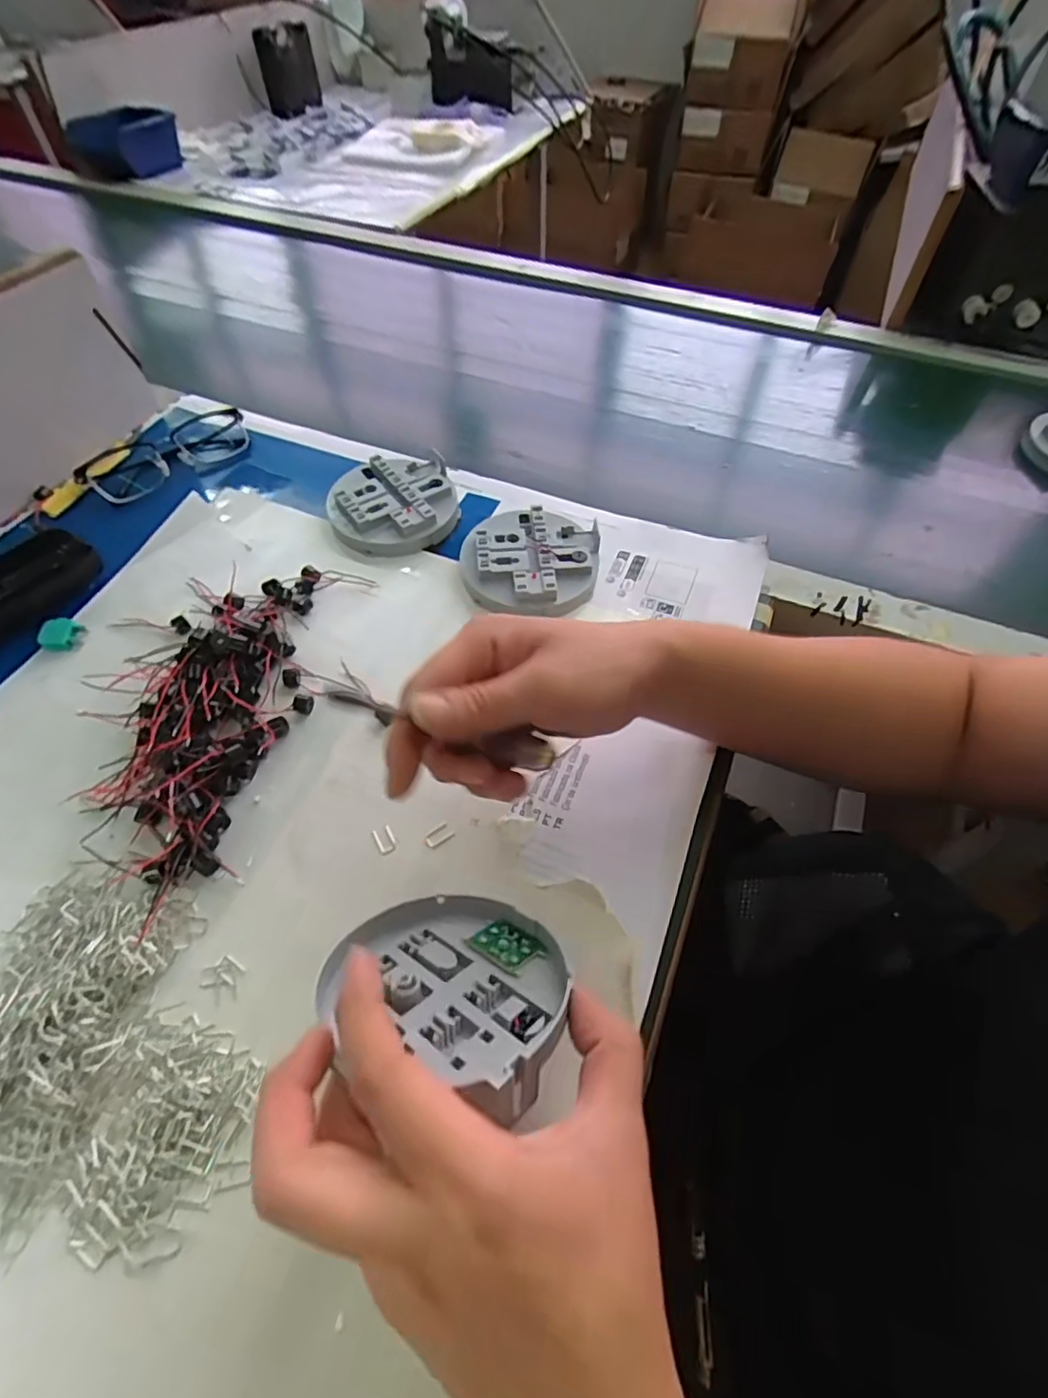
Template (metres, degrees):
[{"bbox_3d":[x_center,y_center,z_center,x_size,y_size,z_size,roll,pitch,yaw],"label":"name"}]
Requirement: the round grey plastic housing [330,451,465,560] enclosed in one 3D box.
[{"bbox_3d":[-0.105,-0.157,0.482,0.099,0.023,0.096,-4,56,-3],"label":"round grey plastic housing"}]

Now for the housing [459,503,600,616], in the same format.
[{"bbox_3d":[0.005,-0.104,0.449,0.099,0.024,0.101,0,56,-1],"label":"housing"}]

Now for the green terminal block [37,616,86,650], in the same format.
[{"bbox_3d":[-0.318,-0.045,0.408,0.023,0.010,0.021,-1,56,-2],"label":"green terminal block"}]

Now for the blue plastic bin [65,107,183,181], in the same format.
[{"bbox_3d":[-0.621,-0.871,0.931,0.098,0.074,0.137,21,58,12],"label":"blue plastic bin"}]

